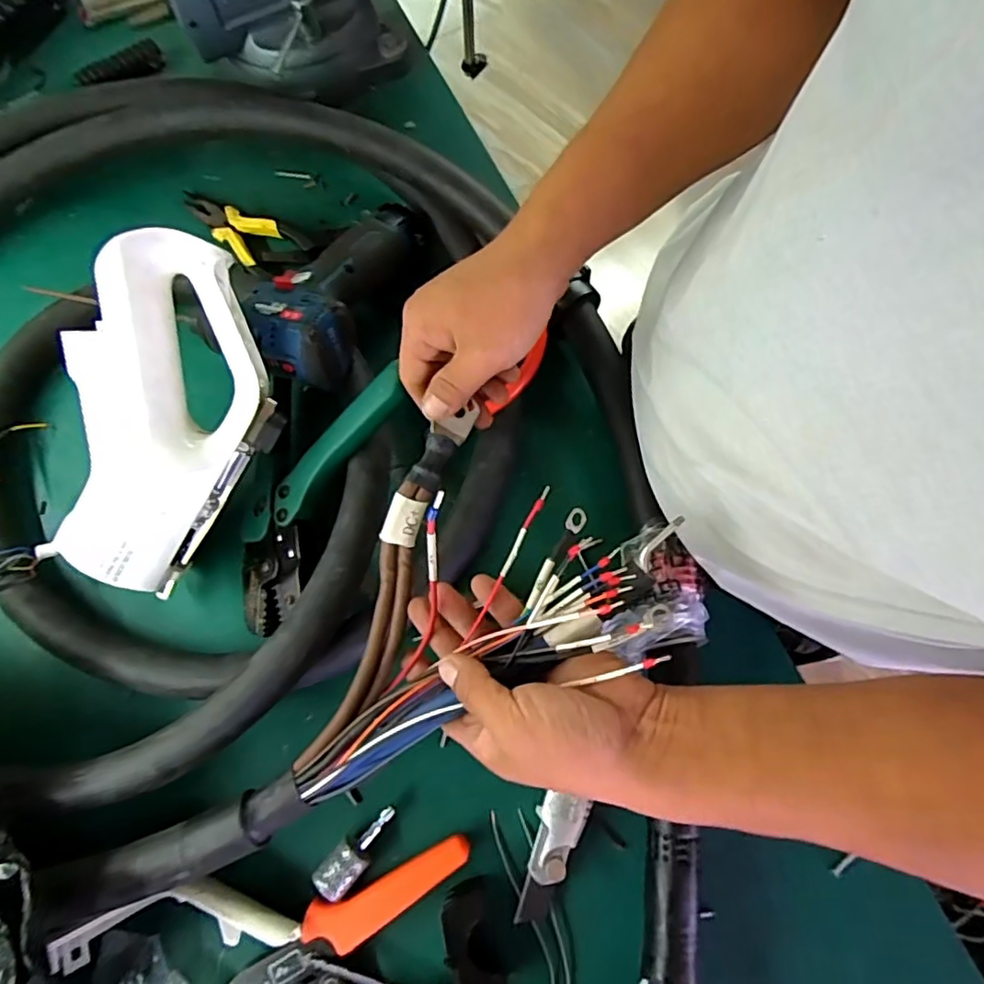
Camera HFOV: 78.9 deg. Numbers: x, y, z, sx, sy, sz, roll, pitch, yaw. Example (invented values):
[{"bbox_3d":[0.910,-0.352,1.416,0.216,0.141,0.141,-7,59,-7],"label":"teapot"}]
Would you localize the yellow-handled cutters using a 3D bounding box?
[{"bbox_3d":[-0.224,-0.238,0.533,0.139,0.017,0.054,39,77,13],"label":"yellow-handled cutters"}]

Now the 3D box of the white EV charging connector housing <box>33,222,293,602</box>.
[{"bbox_3d":[-0.215,-0.049,0.400,0.111,0.056,0.226,8,98,-27],"label":"white EV charging connector housing"}]

